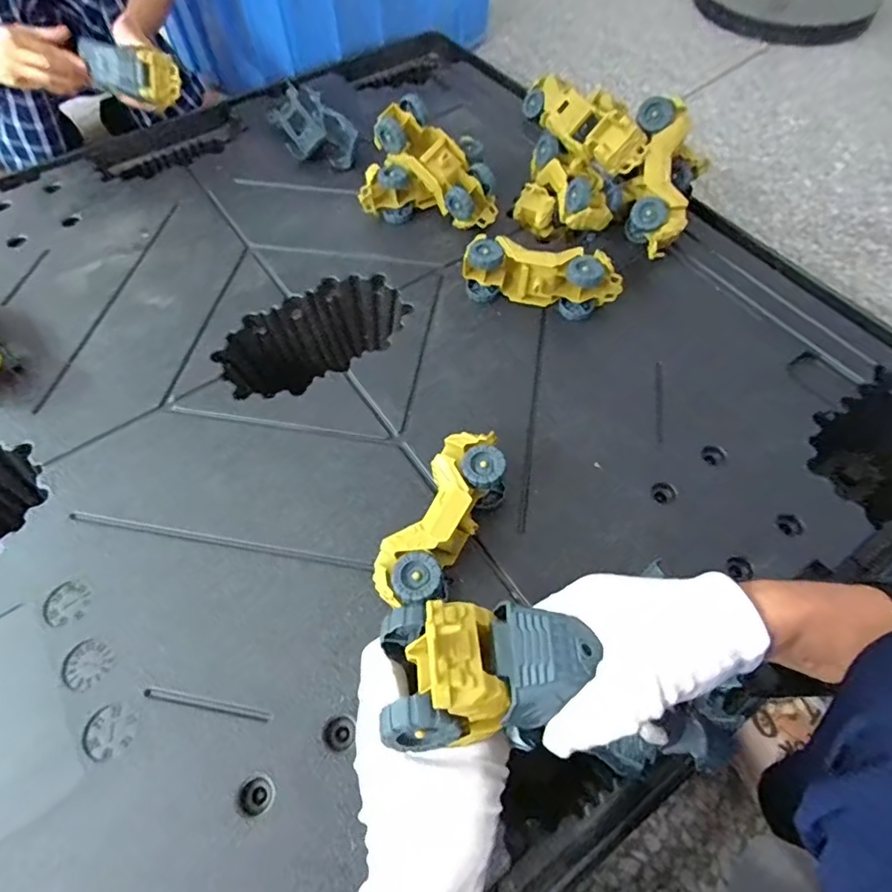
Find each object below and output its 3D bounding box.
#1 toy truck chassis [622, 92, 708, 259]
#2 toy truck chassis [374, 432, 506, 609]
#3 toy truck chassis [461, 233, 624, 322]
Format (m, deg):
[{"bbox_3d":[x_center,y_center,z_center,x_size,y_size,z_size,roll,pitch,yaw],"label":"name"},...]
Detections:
[{"bbox_3d":[0.270,-0.316,0.636,0.098,0.068,0.170,5,99,4],"label":"toy truck chassis"},{"bbox_3d":[0.000,0.063,0.463,0.060,0.059,0.172,25,64,14],"label":"toy truck chassis"},{"bbox_3d":[0.110,-0.198,0.612,0.181,0.058,0.058,12,62,7],"label":"toy truck chassis"}]

